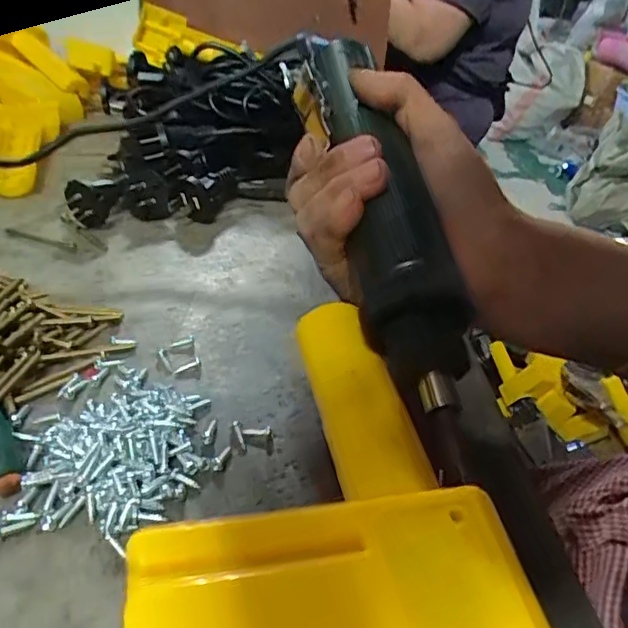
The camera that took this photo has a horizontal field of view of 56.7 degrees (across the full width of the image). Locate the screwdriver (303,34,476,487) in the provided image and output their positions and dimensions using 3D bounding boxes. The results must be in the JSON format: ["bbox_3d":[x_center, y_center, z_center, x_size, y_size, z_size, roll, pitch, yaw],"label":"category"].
[{"bbox_3d":[0.025,-0.065,0.271,0.038,0.037,0.189,-4,51,-13],"label":"screwdriver"}]

